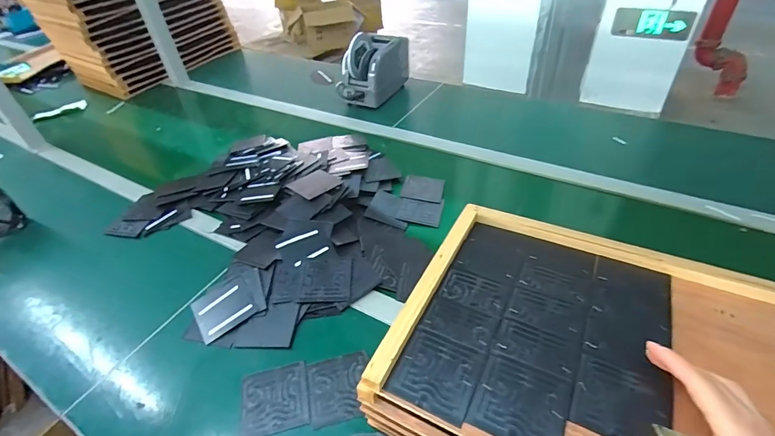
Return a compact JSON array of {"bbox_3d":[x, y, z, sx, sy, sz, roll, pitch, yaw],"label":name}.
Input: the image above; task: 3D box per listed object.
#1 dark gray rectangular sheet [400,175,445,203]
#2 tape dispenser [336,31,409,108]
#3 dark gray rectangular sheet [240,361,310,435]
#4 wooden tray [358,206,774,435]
[{"bbox_3d":[0.072,-0.060,0.771,0.079,0.007,0.068,11,48,7],"label":"dark gray rectangular sheet"},{"bbox_3d":[-0.032,-0.413,1.076,0.116,0.148,0.233,20,47,26],"label":"tape dispenser"},{"bbox_3d":[-0.137,0.221,0.472,0.080,0.006,0.078,-11,41,-7],"label":"dark gray rectangular sheet"},{"bbox_3d":[0.252,0.134,0.376,0.468,0.034,0.293,18,45,22],"label":"wooden tray"}]

